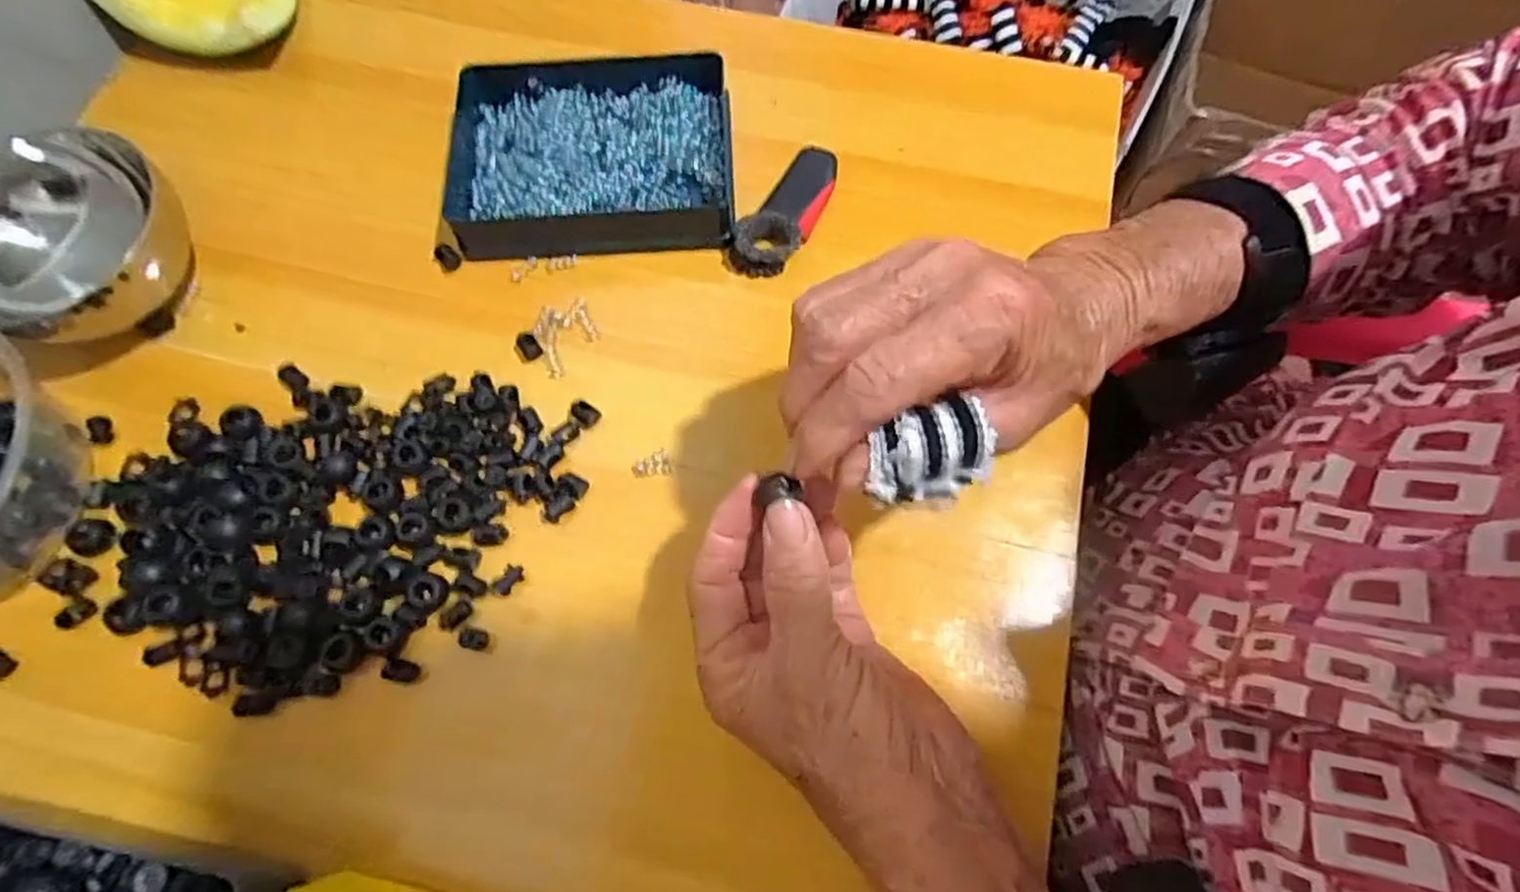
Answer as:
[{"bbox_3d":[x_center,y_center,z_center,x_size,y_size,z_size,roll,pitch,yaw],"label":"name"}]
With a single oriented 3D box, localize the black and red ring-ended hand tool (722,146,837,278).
[{"bbox_3d":[0.015,-0.128,0.383,0.035,0.016,0.088,27,71,10],"label":"black and red ring-ended hand tool"}]

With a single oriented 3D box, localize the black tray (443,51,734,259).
[{"bbox_3d":[-0.093,-0.158,0.391,0.152,0.030,0.113,0,69,0],"label":"black tray"}]

